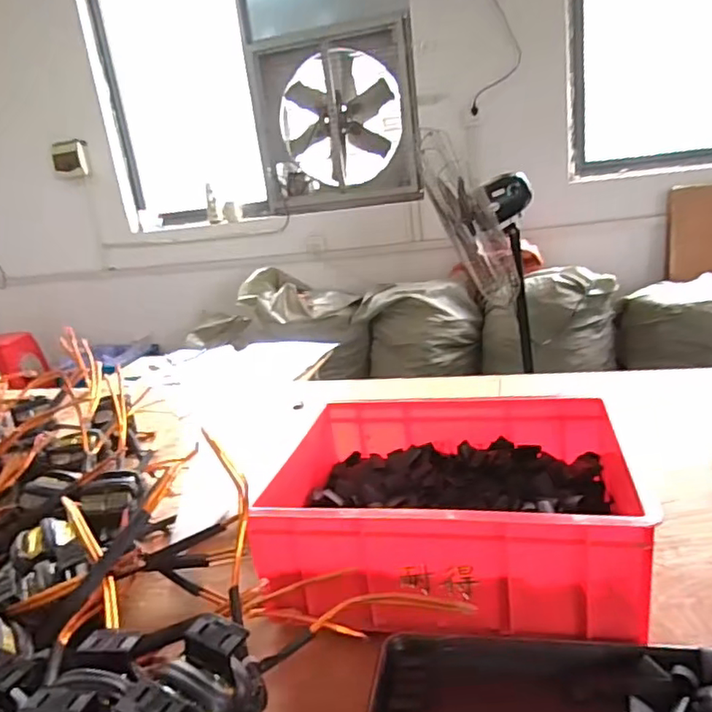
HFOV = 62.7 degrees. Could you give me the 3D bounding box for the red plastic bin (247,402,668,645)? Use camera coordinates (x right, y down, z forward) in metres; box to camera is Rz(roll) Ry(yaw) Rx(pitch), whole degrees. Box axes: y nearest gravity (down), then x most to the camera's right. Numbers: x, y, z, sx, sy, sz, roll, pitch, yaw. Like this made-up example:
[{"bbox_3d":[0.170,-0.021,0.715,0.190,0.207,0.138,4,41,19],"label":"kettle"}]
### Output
[{"bbox_3d":[0.115,0.184,0.708,0.388,0.157,0.302,-3,18,15],"label":"red plastic bin"}]

